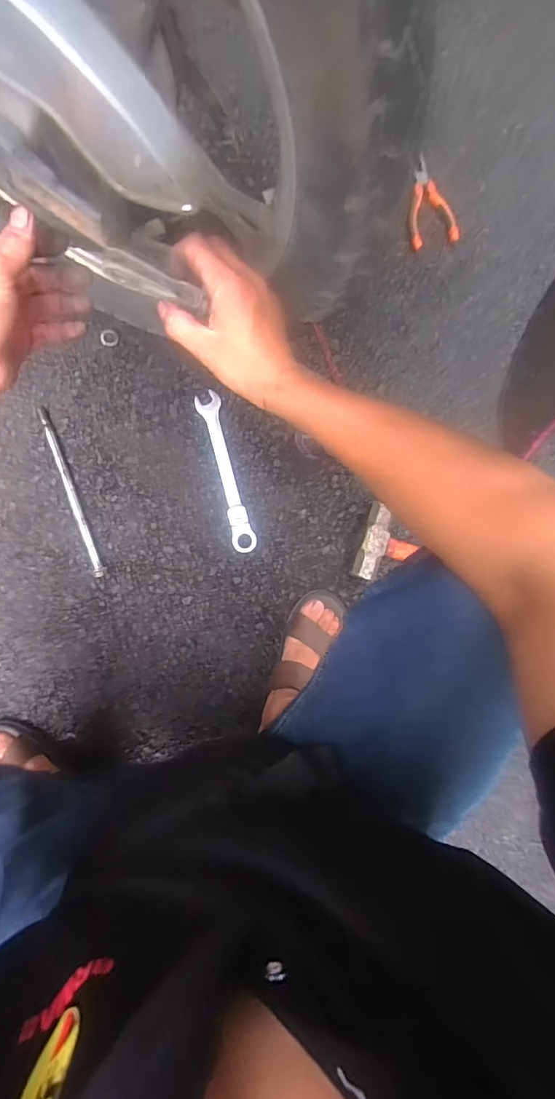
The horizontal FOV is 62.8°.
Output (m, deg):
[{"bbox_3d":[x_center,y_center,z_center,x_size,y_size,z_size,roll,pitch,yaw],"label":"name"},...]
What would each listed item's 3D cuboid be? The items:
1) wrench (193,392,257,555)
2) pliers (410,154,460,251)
[{"bbox_3d":[-0.077,-0.115,0.693,0.035,0.011,0.243,-15,96,-6],"label":"wrench"},{"bbox_3d":[0.230,-0.542,0.707,0.078,0.016,0.137,-17,96,-6],"label":"pliers"}]

